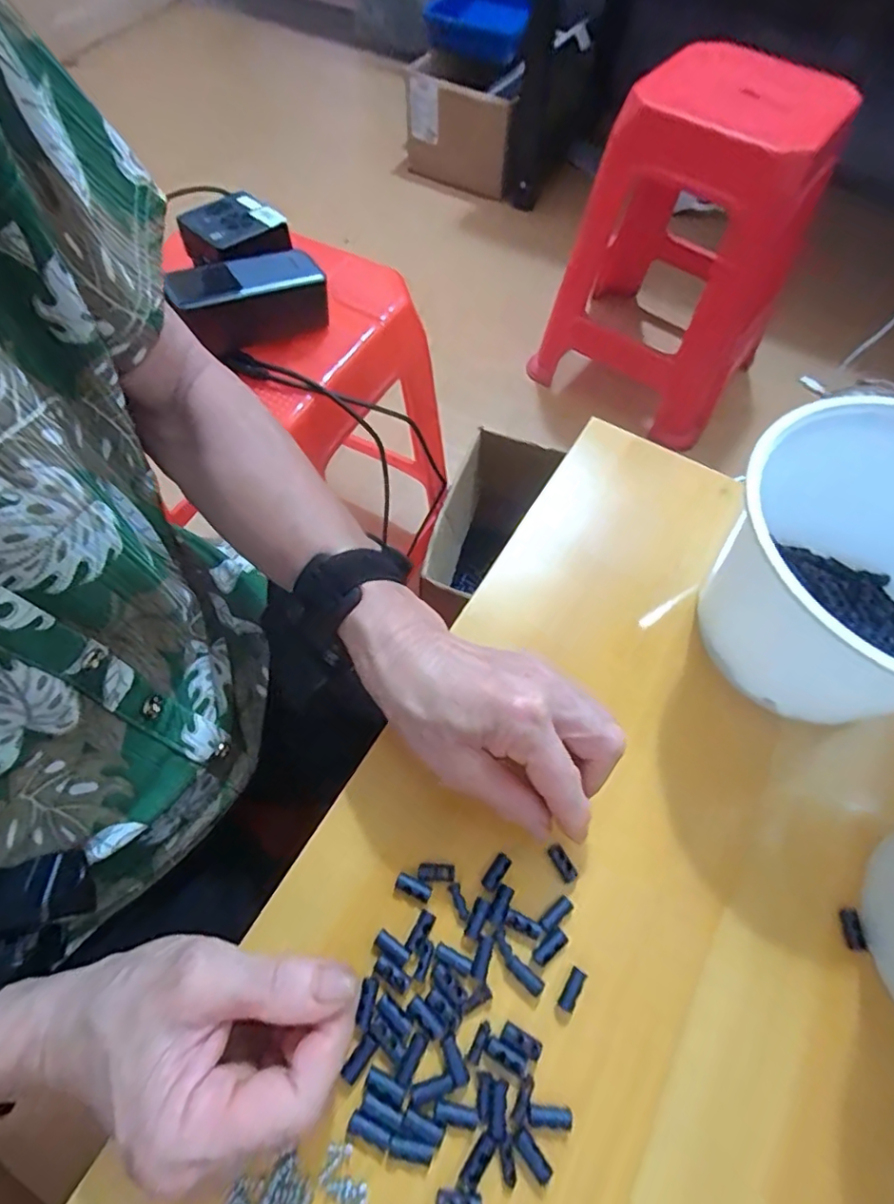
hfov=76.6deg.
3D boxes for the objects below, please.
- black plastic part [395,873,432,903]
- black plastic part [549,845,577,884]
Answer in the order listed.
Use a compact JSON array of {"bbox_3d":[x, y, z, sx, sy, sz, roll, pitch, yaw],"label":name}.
[{"bbox_3d":[-0.017,0.142,0.282,0.018,0.004,0.008,23,64,10],"label":"black plastic part"},{"bbox_3d":[0.059,0.134,0.289,0.008,0.005,0.018,-28,66,-15],"label":"black plastic part"}]

